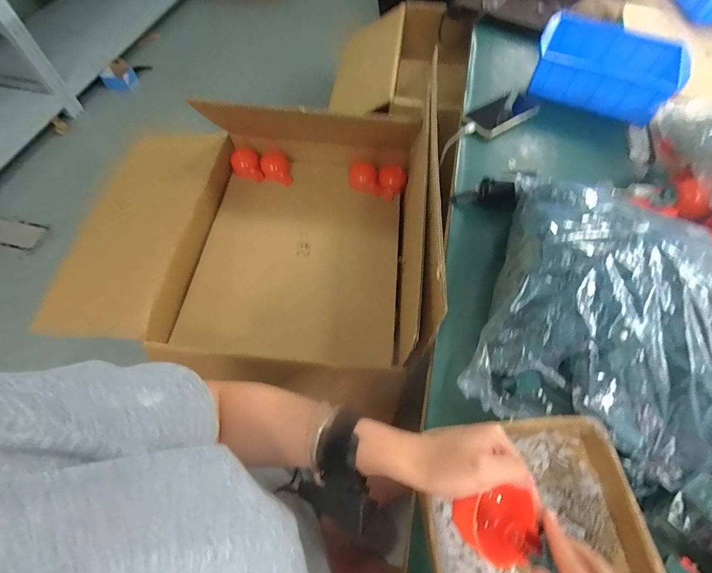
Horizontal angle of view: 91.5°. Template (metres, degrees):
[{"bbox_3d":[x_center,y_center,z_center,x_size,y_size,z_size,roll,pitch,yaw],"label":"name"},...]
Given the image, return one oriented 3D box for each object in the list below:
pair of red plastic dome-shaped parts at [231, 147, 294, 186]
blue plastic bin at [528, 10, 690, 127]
[{"bbox_3d":[-0.202,-0.268,0.763,0.130,0.067,0.046,9,61,3],"label":"pair of red plastic dome-shaped parts"},{"bbox_3d":[0.486,-0.430,0.686,0.253,0.075,0.189,29,64,14],"label":"blue plastic bin"}]

